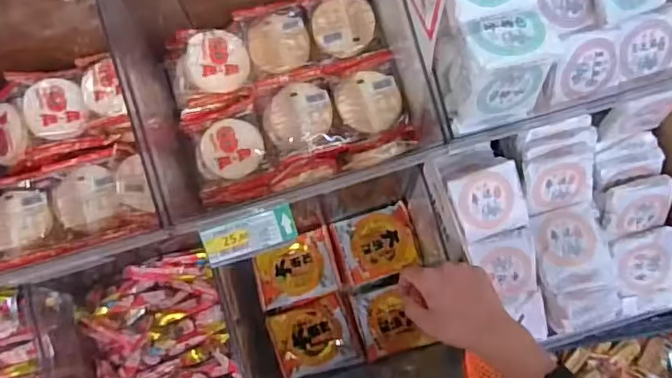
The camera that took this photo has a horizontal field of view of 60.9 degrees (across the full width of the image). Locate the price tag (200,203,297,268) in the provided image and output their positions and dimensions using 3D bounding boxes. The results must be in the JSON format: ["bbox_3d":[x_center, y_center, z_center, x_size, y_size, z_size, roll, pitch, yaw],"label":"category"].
[{"bbox_3d":[-0.087,0.047,0.580,0.092,0.004,0.039,-19,102,-8],"label":"price tag"}]

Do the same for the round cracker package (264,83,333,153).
[{"bbox_3d":[-0.045,-0.090,0.690,0.084,0.016,0.073,-43,80,-9],"label":"round cracker package"}]

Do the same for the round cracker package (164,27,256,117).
[{"bbox_3d":[-0.158,-0.151,0.712,0.103,0.048,0.096,0,77,0],"label":"round cracker package"}]

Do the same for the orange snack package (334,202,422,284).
[{"bbox_3d":[0.065,0.088,0.911,0.125,0.015,0.103,-16,78,-3],"label":"orange snack package"}]

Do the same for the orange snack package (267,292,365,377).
[{"bbox_3d":[-0.033,0.231,0.890,0.124,0.024,0.111,-20,78,-4],"label":"orange snack package"}]

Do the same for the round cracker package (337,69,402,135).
[{"bbox_3d":[0.040,-0.107,0.690,0.074,0.022,0.073,0,77,0],"label":"round cracker package"}]

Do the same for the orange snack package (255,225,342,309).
[{"bbox_3d":[-0.062,0.124,0.901,0.126,0.017,0.102,-16,78,-3],"label":"orange snack package"}]

